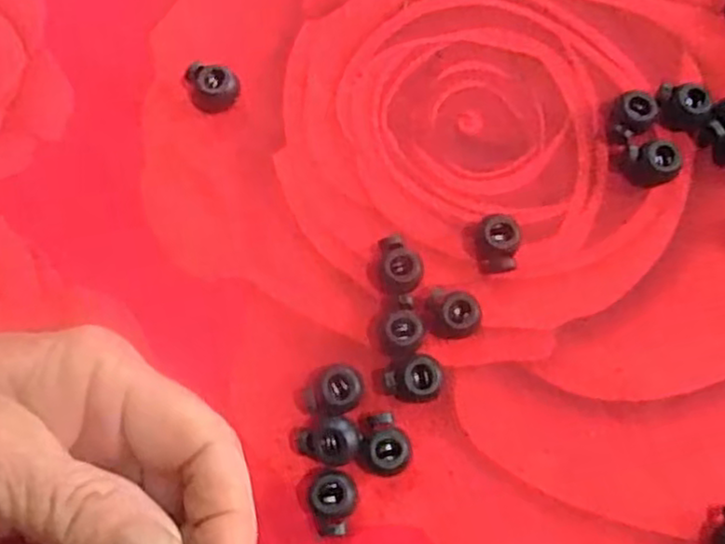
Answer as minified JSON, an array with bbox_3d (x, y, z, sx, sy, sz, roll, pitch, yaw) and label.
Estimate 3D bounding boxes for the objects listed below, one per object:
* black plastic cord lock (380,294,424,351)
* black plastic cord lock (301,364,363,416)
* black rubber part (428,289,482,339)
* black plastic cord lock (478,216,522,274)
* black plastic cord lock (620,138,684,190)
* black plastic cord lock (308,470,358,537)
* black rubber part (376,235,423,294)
[{"bbox_3d":[0.012,0.020,0.238,0.015,0.012,0.012,-3,76,-2],"label":"black plastic cord lock"},{"bbox_3d":[-0.010,0.038,0.234,0.020,0.011,0.015,-8,76,-3],"label":"black plastic cord lock"},{"bbox_3d":[0.030,0.014,0.239,0.017,0.013,0.014,6,76,0],"label":"black rubber part"},{"bbox_3d":[0.045,-0.009,0.245,0.013,0.013,0.017,12,76,2],"label":"black plastic cord lock"},{"bbox_3d":[0.101,-0.038,0.252,0.017,0.012,0.013,-4,76,-2],"label":"black plastic cord lock"},{"bbox_3d":[-0.008,0.072,0.224,0.014,0.007,0.019,-14,77,-5],"label":"black plastic cord lock"},{"bbox_3d":[0.013,-0.001,0.244,0.015,0.011,0.019,2,76,-1],"label":"black rubber part"}]

